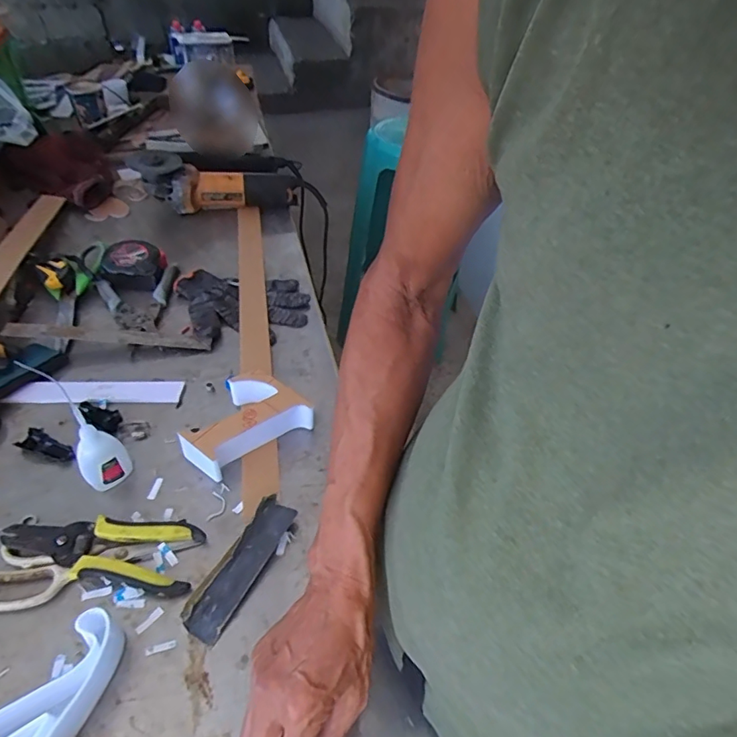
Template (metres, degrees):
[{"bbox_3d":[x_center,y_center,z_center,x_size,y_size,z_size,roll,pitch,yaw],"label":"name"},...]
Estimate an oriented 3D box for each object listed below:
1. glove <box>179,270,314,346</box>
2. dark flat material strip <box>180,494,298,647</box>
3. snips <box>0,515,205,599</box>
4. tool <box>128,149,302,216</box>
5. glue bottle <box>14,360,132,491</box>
[{"bbox_3d":[-0.182,-0.091,0.733,0.186,0.022,0.147,-3,46,-8],"label":"glove"},{"bbox_3d":[-0.114,0.176,0.463,0.032,0.034,0.132,21,48,16],"label":"dark flat material strip"},{"bbox_3d":[-0.245,0.163,0.474,0.170,0.023,0.070,8,45,3],"label":"snips"},{"bbox_3d":[-0.273,-0.329,0.931,0.291,0.083,0.097,-4,44,-29],"label":"tool"},{"bbox_3d":[-0.268,0.078,0.502,0.043,0.100,0.028,-25,52,-26],"label":"glue bottle"}]

